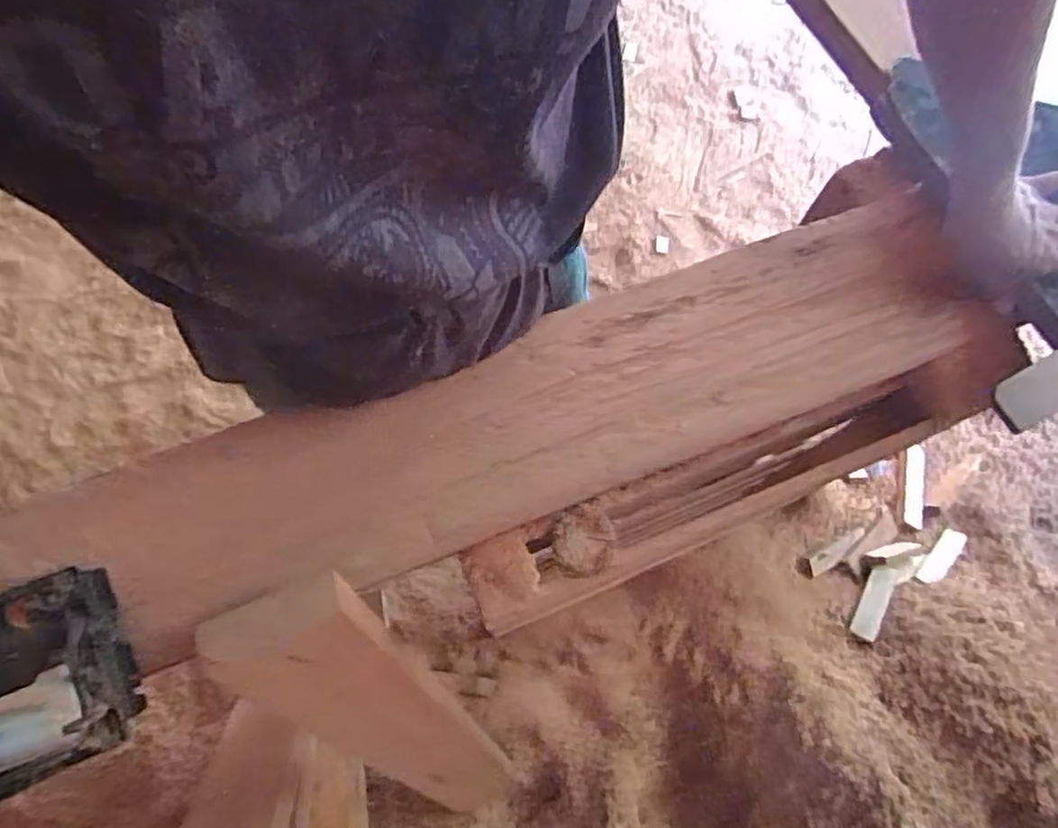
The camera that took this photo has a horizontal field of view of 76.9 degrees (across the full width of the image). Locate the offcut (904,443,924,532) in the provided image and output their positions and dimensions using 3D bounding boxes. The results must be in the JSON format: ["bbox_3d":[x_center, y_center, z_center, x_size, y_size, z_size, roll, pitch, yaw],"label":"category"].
[{"bbox_3d":[0.686,0.126,1.186,0.031,0.014,0.186,21,55,5],"label":"offcut"}]

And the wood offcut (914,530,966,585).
[{"bbox_3d":[0.673,0.236,1.089,0.133,0.020,0.037,-32,76,-28],"label":"wood offcut"}]

